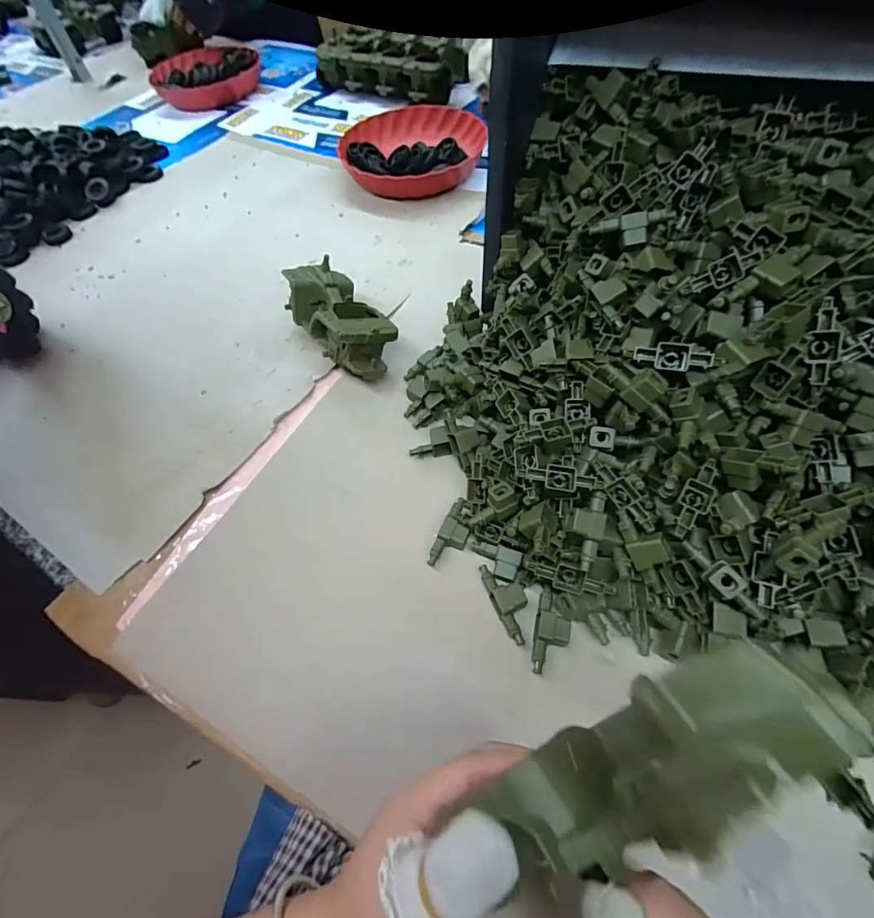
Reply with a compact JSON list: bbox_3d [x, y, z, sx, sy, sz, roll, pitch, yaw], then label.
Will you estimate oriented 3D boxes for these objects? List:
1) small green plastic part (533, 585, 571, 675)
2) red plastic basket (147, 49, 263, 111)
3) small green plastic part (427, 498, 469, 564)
[{"bbox_3d":[0.090,0.134,0.358,0.026,0.014,0.066,12,59,12],"label":"small green plastic part"},{"bbox_3d":[-0.538,-0.894,1.055,0.233,0.068,0.267,-26,59,-12],"label":"red plastic basket"},{"bbox_3d":[0.015,0.065,0.407,0.025,0.017,0.065,20,61,16],"label":"small green plastic part"}]

